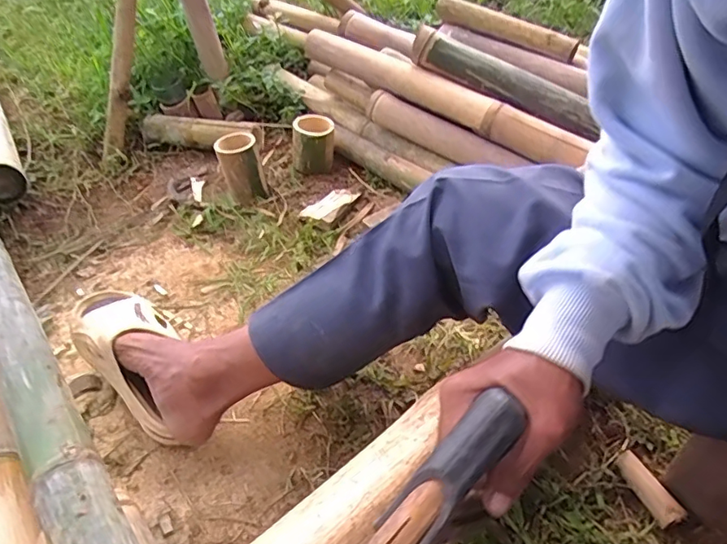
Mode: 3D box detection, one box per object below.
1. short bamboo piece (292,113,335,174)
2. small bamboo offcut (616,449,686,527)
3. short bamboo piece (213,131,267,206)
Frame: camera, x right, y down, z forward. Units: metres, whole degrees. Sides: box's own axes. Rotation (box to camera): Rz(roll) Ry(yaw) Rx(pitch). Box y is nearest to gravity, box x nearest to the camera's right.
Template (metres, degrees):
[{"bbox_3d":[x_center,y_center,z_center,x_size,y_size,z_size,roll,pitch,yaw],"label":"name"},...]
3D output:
[{"bbox_3d":[-0.102,-0.264,1.094,0.091,0.102,0.081,-10,43,0],"label":"short bamboo piece"},{"bbox_3d":[0.312,0.237,0.580,0.027,0.018,0.079,-19,44,-10],"label":"small bamboo offcut"},{"bbox_3d":[-0.234,-0.198,1.025,0.075,0.119,0.093,-17,44,-8],"label":"short bamboo piece"}]

